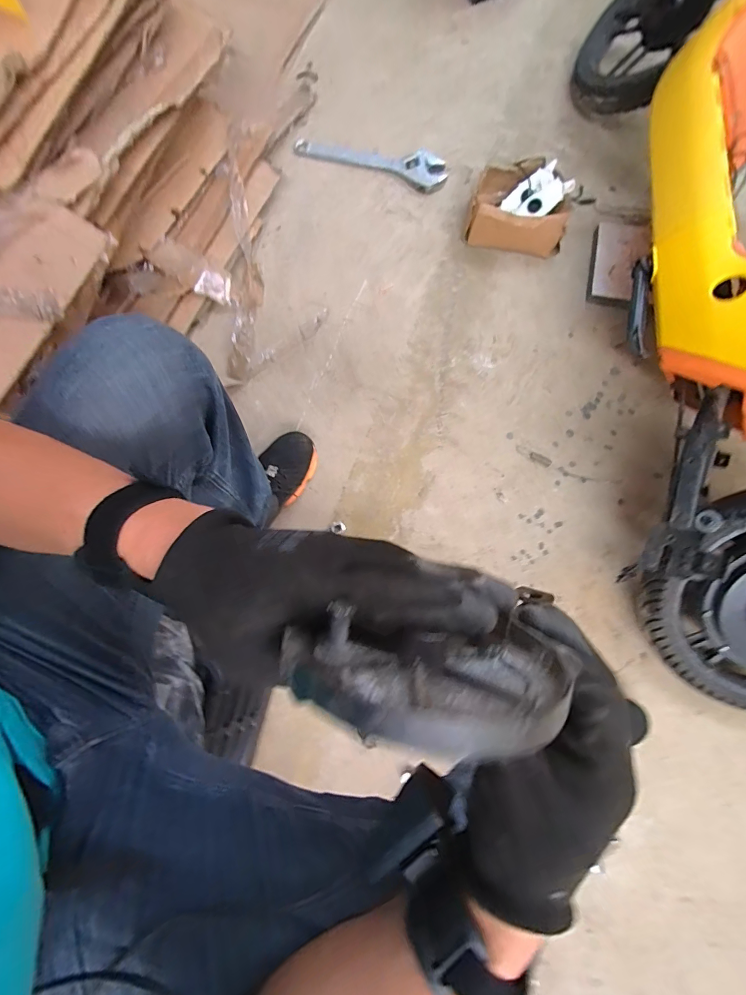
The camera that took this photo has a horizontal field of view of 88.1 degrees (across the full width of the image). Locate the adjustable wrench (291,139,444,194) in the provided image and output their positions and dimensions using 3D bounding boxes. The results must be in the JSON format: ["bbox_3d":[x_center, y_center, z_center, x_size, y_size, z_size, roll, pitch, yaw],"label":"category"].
[{"bbox_3d":[-0.004,-0.777,0.881,0.347,0.030,0.070,19,80,3],"label":"adjustable wrench"}]

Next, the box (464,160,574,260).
[{"bbox_3d":[0.310,-0.624,0.828,0.206,0.085,0.174,8,79,1],"label":"box"}]

